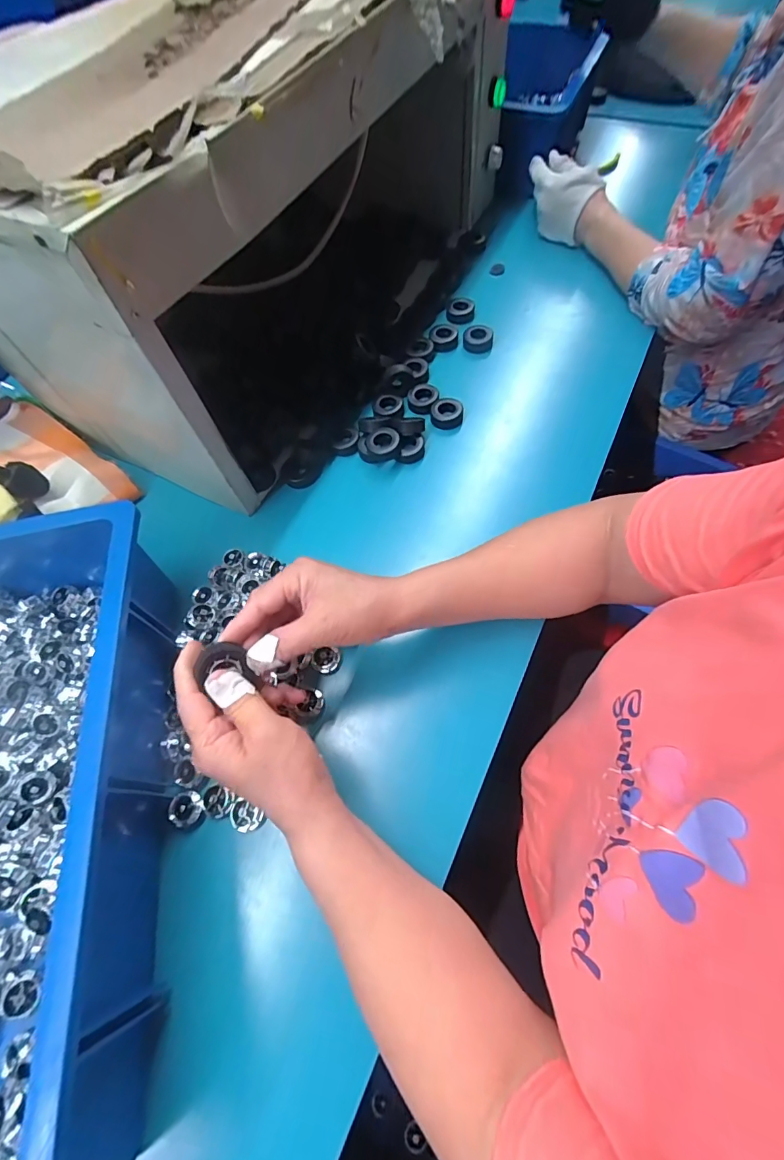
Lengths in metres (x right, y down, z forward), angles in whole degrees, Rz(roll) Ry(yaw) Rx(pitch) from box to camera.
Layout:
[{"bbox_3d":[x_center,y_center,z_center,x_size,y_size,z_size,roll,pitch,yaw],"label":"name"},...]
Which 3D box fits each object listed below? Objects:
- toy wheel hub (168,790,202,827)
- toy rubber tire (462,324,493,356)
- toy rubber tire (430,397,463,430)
[{"bbox_3d":[-0.159,0.176,0.349,0.020,0.011,0.024,-2,63,3],"label":"toy wheel hub"},{"bbox_3d":[0.106,-0.298,0.562,0.037,0.016,0.033,7,64,7],"label":"toy rubber tire"},{"bbox_3d":[0.062,-0.192,0.515,0.036,0.012,0.039,-2,63,3],"label":"toy rubber tire"}]

